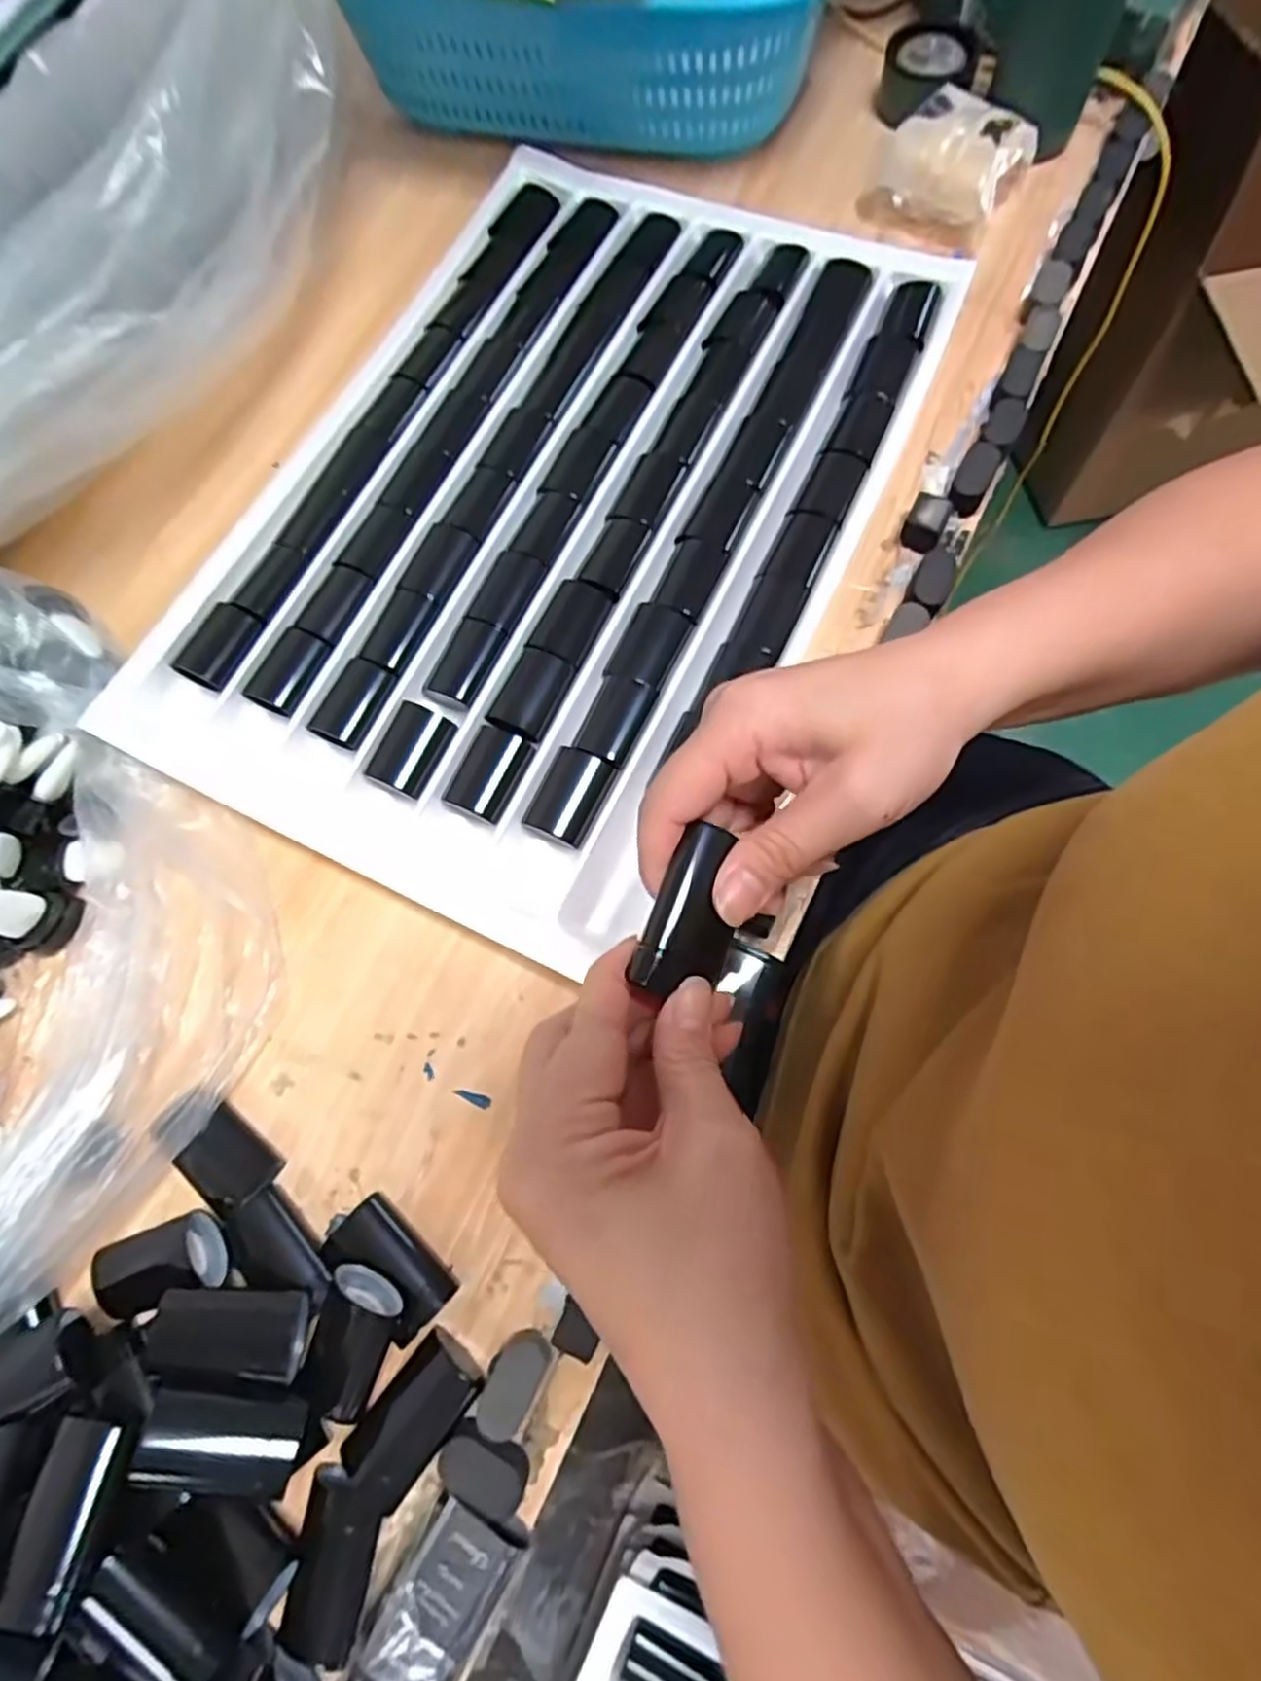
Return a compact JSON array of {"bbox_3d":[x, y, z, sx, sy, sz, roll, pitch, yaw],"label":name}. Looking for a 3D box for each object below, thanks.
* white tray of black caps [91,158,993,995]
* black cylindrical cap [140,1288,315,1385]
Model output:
[{"bbox_3d":[-0.047,-0.208,0.462,0.332,0.030,0.490,25,75,10],"label":"white tray of black caps"},{"bbox_3d":[-0.166,0.206,0.327,0.064,0.026,0.031,6,72,4],"label":"black cylindrical cap"}]

